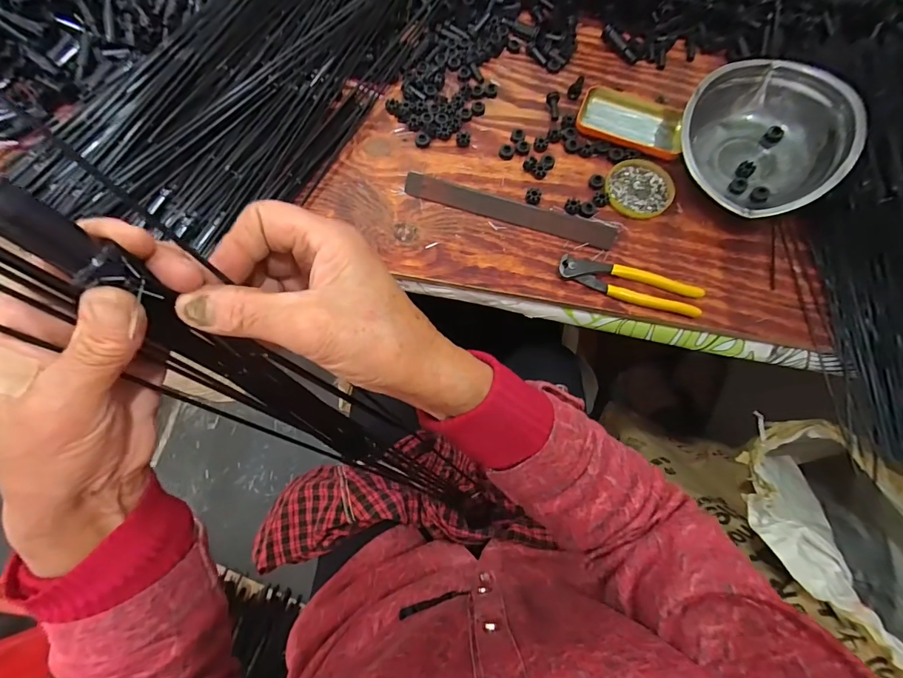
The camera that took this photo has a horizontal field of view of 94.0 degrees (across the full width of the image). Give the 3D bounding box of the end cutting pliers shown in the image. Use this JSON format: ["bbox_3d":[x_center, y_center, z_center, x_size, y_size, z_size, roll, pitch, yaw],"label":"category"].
[{"bbox_3d":[0.205,-0.061,0.489,0.161,0.022,0.040,16,71,4],"label":"end cutting pliers"}]

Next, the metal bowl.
[{"bbox_3d":[0.365,-0.236,0.504,0.178,0.084,0.171,0,70,-1],"label":"metal bowl"}]

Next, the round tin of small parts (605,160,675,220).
[{"bbox_3d":[0.240,-0.193,0.539,0.083,0.009,0.082,0,70,-1],"label":"round tin of small parts"}]

